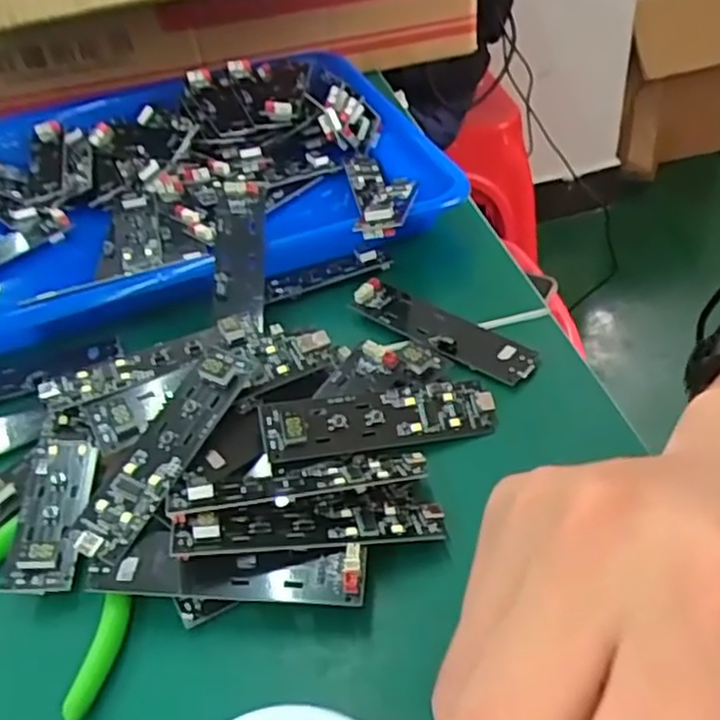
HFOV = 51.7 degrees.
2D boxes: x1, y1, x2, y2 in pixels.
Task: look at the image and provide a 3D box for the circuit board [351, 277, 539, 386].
[{"bbox_3d":[0.036,-0.015,0.338,0.091,0.008,0.025,25,51,29],"label":"circuit board"}]

